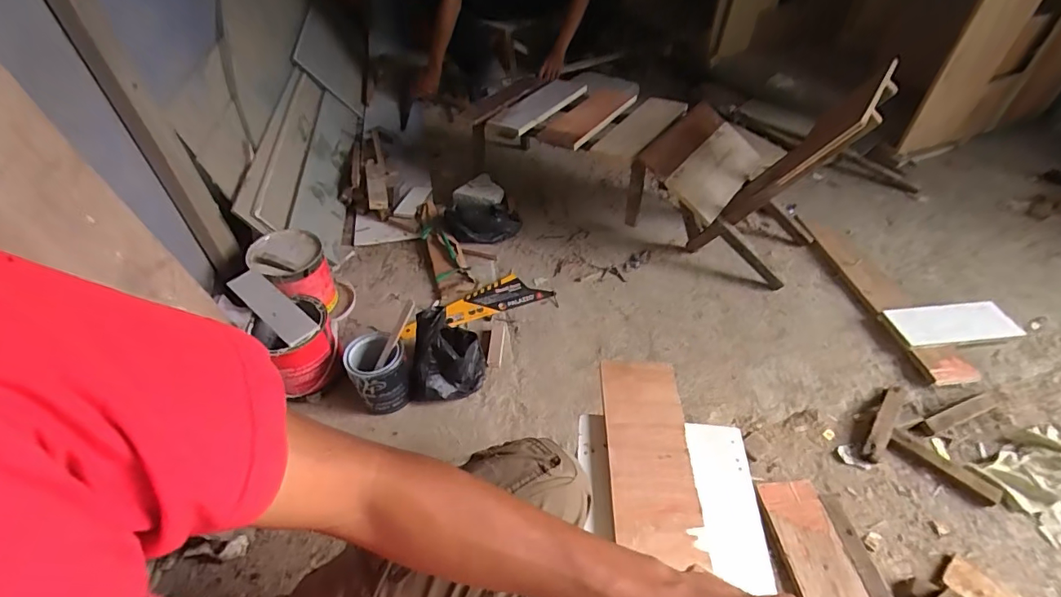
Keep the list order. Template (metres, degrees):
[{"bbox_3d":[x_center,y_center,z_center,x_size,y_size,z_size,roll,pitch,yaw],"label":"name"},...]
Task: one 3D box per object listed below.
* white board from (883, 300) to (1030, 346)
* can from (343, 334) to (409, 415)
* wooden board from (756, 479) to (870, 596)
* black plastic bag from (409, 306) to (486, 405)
[{"bbox_3d":[0.904,0.053,1.051,0.251,0.014,0.096,-6,51,-4],"label":"white board"},{"bbox_3d":[-0.288,0.143,0.938,0.101,0.120,0.111,-1,46,1],"label":"can"},{"bbox_3d":[0.456,0.404,0.783,0.099,0.017,0.222,-5,46,-3],"label":"wooden board"},{"bbox_3d":[-0.162,0.115,0.963,0.135,0.119,0.149,3,46,4],"label":"black plastic bag"}]

